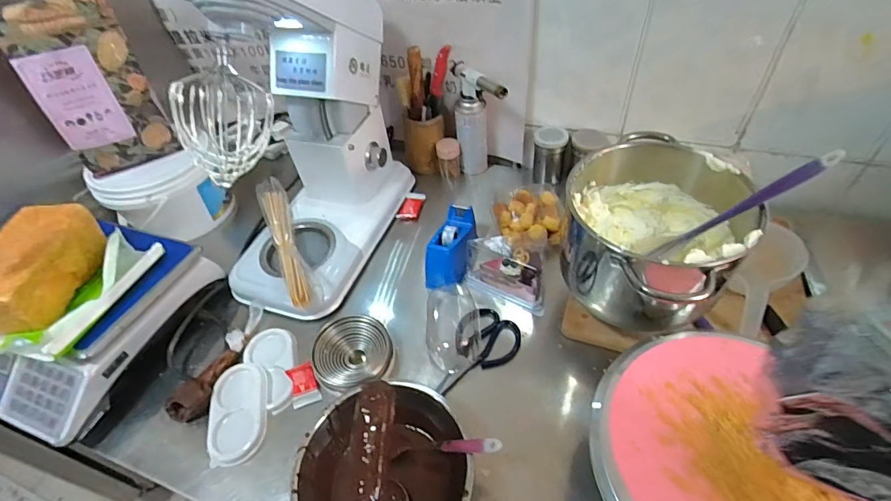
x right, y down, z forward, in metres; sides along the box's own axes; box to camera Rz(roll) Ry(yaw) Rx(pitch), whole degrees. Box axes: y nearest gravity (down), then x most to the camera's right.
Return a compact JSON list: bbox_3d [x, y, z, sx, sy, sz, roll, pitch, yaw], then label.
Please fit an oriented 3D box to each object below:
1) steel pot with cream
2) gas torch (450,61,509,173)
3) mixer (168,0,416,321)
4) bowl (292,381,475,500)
[{"bbox_3d":[0.281,-0.014,0.613,0.224,0.180,0.232,-3,47,3],"label":"steel pot with cream"},{"bbox_3d":[0.064,-0.249,0.900,0.073,0.233,0.161,-10,47,-3],"label":"gas torch"},{"bbox_3d":[-0.245,-0.219,0.714,0.201,0.514,0.430,12,50,17],"label":"mixer"},{"bbox_3d":[-0.072,0.287,0.539,0.200,0.098,0.193,-3,47,3],"label":"bowl"}]

